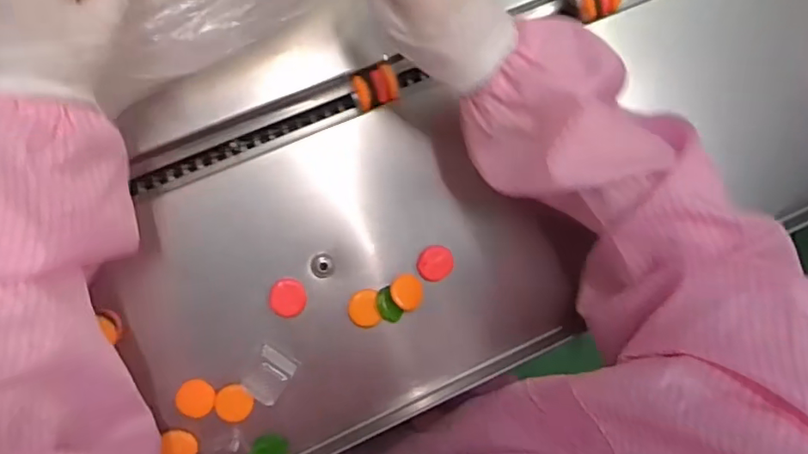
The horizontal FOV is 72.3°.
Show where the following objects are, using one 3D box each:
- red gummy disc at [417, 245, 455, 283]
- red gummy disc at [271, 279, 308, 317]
[{"bbox_3d":[0.025,0.030,0.448,0.027,0.009,0.029,0,90,-7],"label":"red gummy disc"},{"bbox_3d":[-0.090,0.055,0.432,0.026,0.006,0.029,-4,90,-7],"label":"red gummy disc"}]

